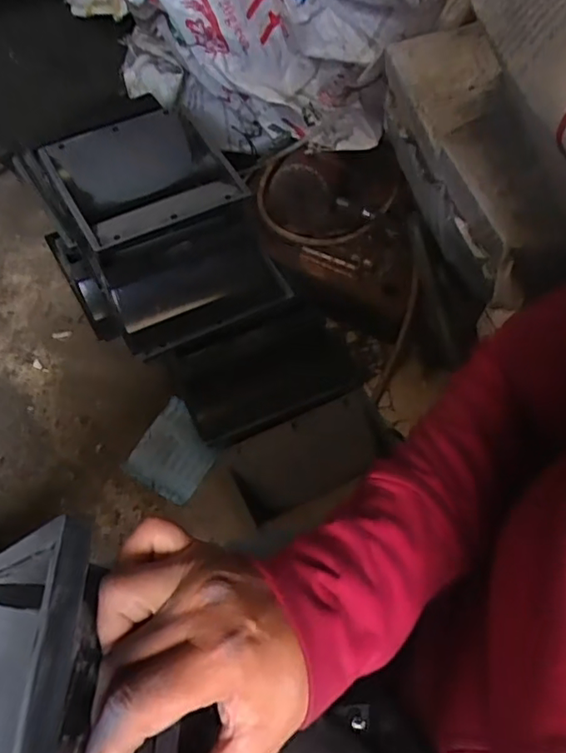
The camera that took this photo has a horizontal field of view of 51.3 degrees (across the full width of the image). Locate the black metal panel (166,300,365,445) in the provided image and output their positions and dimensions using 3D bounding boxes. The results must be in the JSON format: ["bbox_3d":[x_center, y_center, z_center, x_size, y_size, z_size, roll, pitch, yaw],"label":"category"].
[{"bbox_3d":[-0.020,-0.010,0.857,0.253,0.016,0.154,-23,96,-17],"label":"black metal panel"}]

